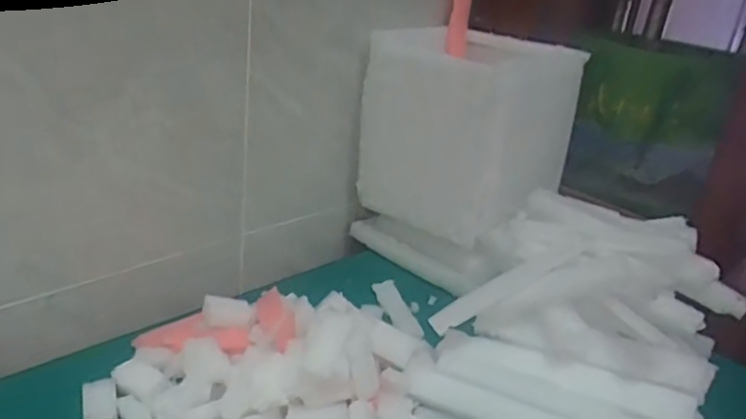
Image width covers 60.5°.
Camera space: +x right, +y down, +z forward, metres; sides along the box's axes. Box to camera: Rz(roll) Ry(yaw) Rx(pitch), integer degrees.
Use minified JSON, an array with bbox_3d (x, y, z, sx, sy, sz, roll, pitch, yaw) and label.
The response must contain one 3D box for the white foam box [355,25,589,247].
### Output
[{"bbox_3d":[0.130,-0.110,0.863,0.213,0.221,0.210,-17,33,-41],"label":"white foam box"}]

